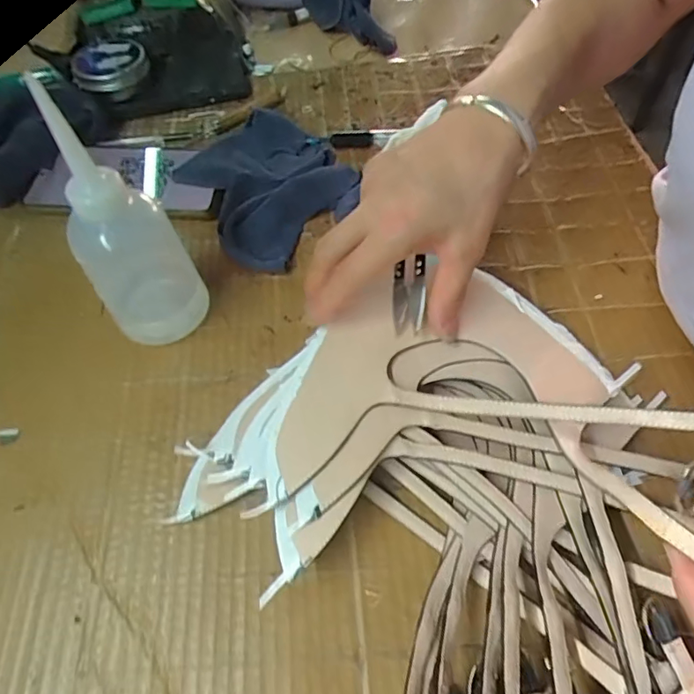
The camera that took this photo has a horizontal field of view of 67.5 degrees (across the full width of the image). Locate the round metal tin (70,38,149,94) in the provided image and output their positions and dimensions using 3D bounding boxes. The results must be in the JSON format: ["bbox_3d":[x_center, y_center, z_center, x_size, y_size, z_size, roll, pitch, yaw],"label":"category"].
[{"bbox_3d":[-0.220,-0.261,0.485,0.067,0.022,0.074,-17,59,-8],"label":"round metal tin"}]

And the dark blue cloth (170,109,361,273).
[{"bbox_3d":[-0.061,-0.132,0.421,0.120,0.022,0.140,-33,63,-16],"label":"dark blue cloth"}]

